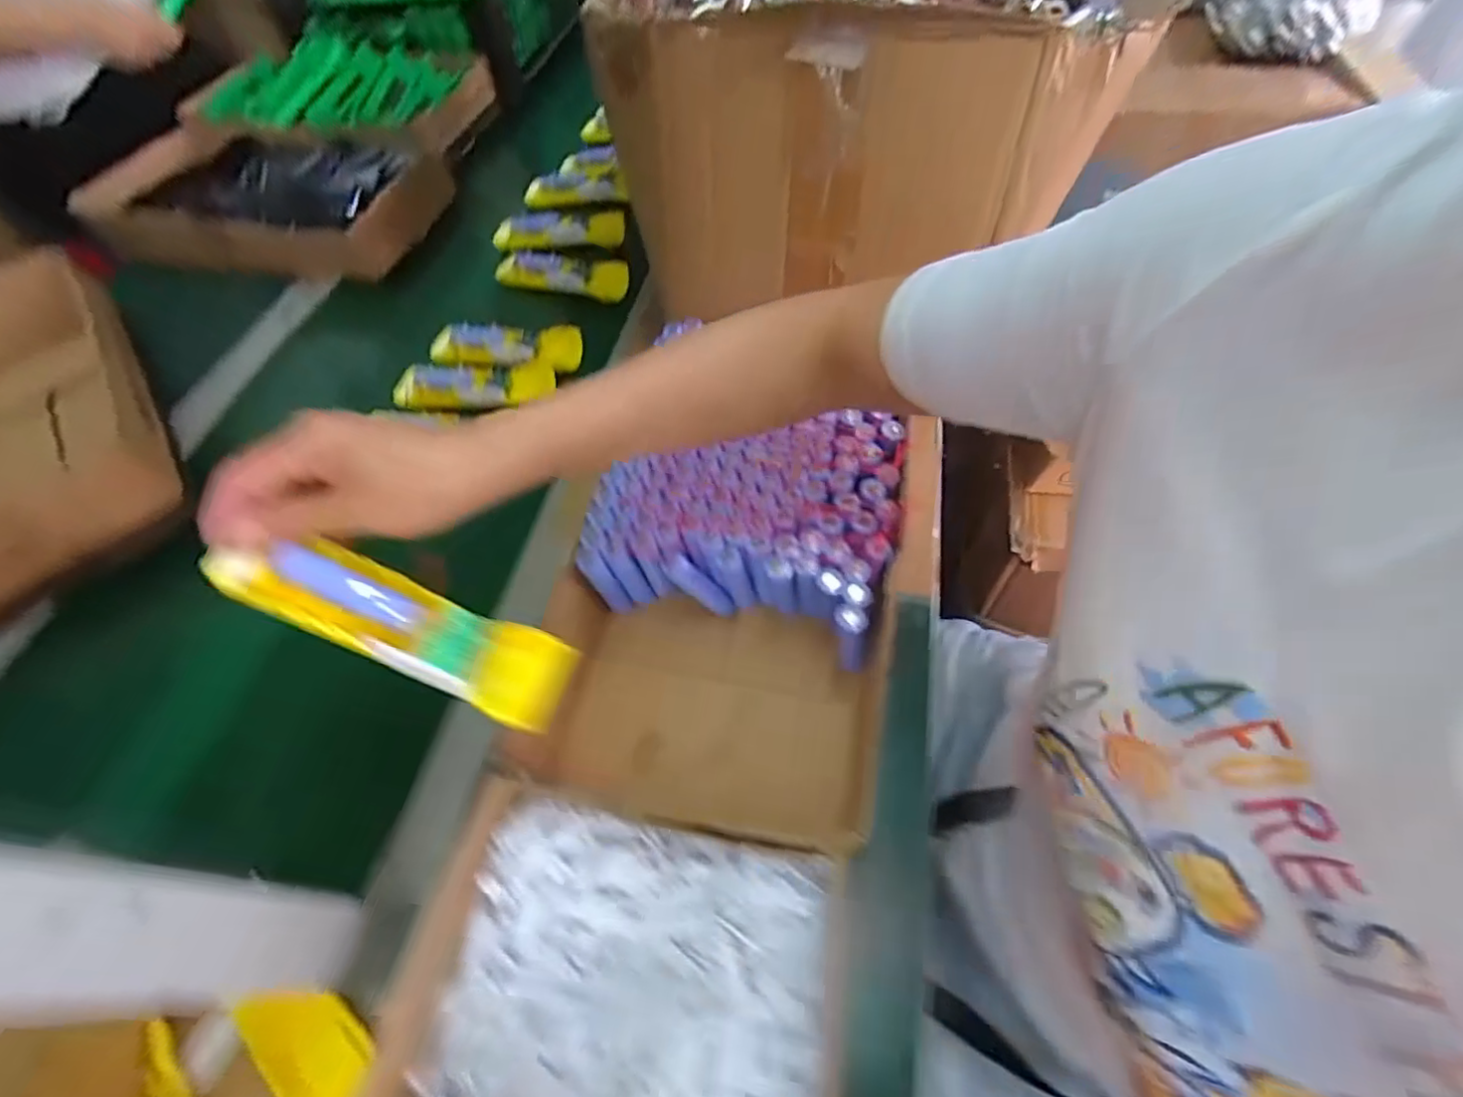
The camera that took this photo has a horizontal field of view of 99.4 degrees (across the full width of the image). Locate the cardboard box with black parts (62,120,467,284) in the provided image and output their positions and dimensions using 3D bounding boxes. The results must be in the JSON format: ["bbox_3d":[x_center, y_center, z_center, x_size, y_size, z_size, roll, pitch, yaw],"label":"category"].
[{"bbox_3d":[-0.577,-0.448,0.784,0.397,0.075,0.241,4,59,7],"label":"cardboard box with black parts"}]

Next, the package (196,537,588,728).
[{"bbox_3d":[-0.165,0.039,0.314,0.170,0.012,0.049,27,59,-15],"label":"package"}]

